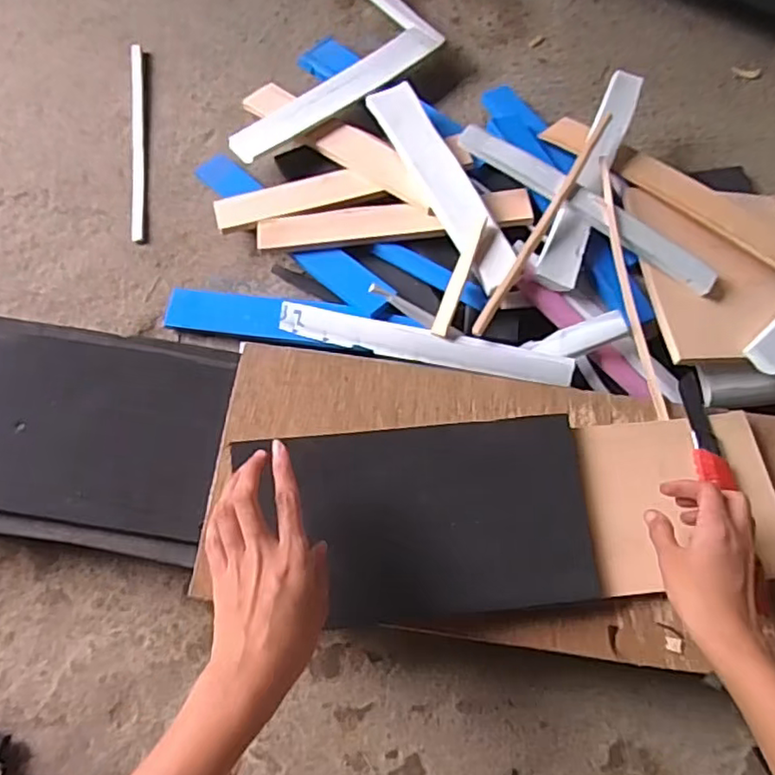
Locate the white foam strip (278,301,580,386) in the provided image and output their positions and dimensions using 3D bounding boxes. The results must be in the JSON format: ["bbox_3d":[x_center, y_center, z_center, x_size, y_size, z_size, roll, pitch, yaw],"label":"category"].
[{"bbox_3d":[0.033,-0.042,0.592,0.283,0.006,0.031,11,87,10],"label":"white foam strip"}]

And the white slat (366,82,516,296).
[{"bbox_3d":[0.053,-0.215,0.634,0.047,0.015,0.271,-32,69,14],"label":"white slat"}]

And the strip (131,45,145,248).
[{"bbox_3d":[-0.295,-0.293,0.725,0.015,0.007,0.284,-8,69,-4],"label":"strip"}]

